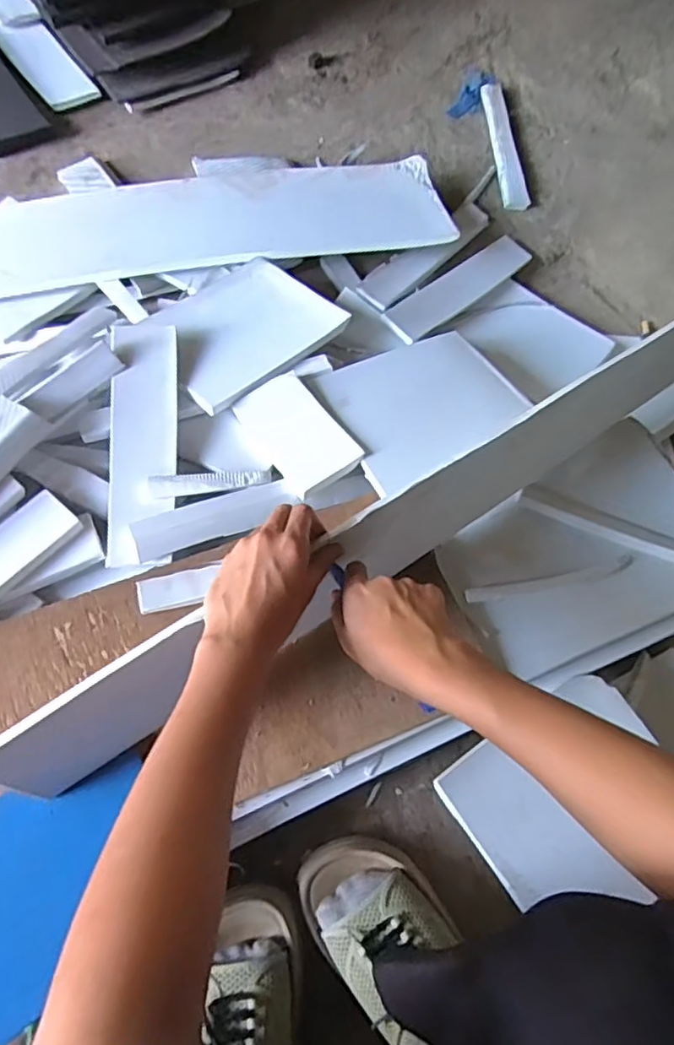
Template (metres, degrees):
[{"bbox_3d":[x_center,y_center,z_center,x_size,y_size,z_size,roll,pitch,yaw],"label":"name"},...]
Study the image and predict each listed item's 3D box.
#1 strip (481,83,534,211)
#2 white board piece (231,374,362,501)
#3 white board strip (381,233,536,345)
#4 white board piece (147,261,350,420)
[{"bbox_3d":[0.269,-0.623,0.994,0.042,0.020,0.293,-2,67,-4],"label":"strip"},{"bbox_3d":[-0.044,-0.100,0.659,0.081,0.019,0.144,-32,72,-15],"label":"white board piece"},{"bbox_3d":[0.170,-0.322,0.836,0.278,0.008,0.057,-39,80,-26],"label":"white board strip"},{"bbox_3d":[-0.119,-0.237,0.732,0.202,0.019,0.180,-38,65,-18],"label":"white board piece"}]

